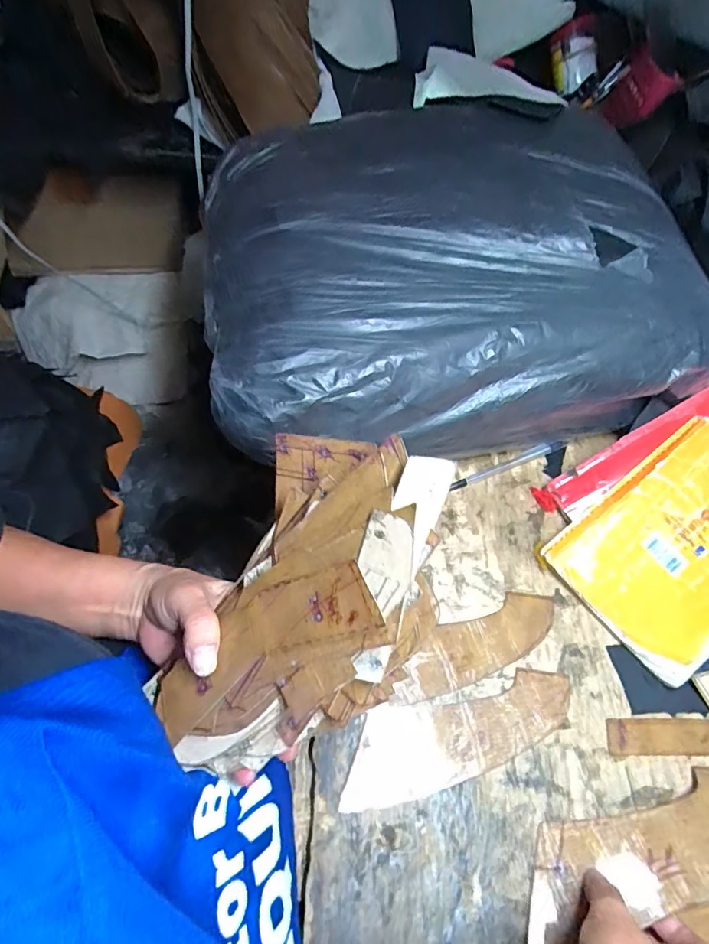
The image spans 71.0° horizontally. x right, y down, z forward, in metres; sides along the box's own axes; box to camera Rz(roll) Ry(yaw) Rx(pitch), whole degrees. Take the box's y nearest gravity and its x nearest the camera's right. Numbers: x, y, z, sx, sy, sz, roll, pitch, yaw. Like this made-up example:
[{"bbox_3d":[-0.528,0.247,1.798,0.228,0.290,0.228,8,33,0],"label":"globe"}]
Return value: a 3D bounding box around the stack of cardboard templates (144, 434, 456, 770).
[{"bbox_3d":[-0.030,0.074,0.295,0.152,0.056,0.201,9,75,32],"label":"stack of cardboard templates"}]

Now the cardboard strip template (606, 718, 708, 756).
[{"bbox_3d":[0.266,0.207,0.388,0.136,0.004,0.025,1,60,-3],"label":"cardboard strip template"}]

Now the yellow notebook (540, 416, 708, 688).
[{"bbox_3d":[0.286,0.063,0.428,0.196,0.011,0.144,-40,75,-2],"label":"yellow notebook"}]

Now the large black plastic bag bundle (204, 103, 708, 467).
[{"bbox_3d":[0.090,-0.216,0.509,0.479,0.127,0.373,-7,61,-9],"label":"large black plastic bag bundle"}]

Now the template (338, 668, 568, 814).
[{"bbox_3d":[0.080,0.202,0.381,0.183,0.004,0.060,-11,61,-10],"label":"template"}]

